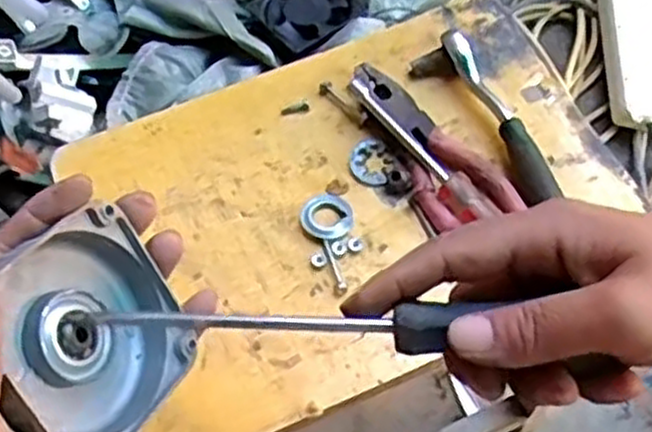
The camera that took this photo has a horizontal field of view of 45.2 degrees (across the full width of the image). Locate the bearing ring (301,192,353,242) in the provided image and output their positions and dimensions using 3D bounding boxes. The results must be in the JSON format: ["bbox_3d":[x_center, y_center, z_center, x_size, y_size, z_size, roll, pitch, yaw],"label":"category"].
[{"bbox_3d":[0.001,0.000,0.488,0.032,0.005,0.032,-1,62,2],"label":"bearing ring"}]

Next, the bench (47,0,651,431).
[{"bbox_3d":[0.028,0.094,0.679,0.329,0.456,0.242,-23,62,-8],"label":"bench"}]

